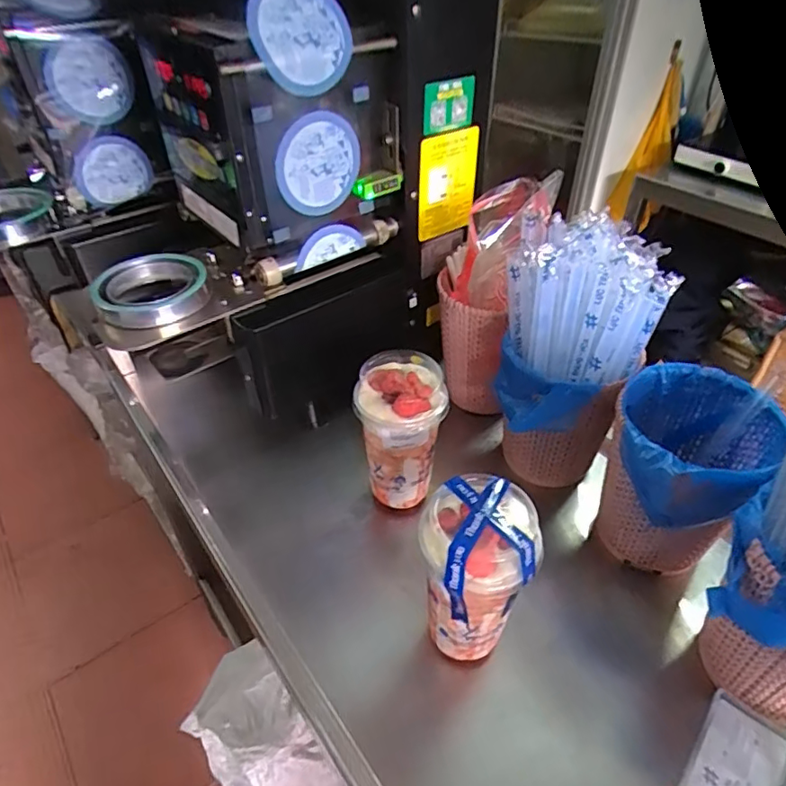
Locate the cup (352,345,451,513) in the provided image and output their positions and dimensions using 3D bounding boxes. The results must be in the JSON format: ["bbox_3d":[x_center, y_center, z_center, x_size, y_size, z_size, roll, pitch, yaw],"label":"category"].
[{"bbox_3d":[0.008,0.045,0.589,0.087,0.163,0.084,0,41,0],"label":"cup"}]

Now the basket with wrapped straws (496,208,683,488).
[{"bbox_3d":[0.184,-0.029,0.584,0.142,0.270,0.124,-10,42,-11],"label":"basket with wrapped straws"}]

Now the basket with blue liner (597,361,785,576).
[{"bbox_3d":[0.269,0.085,0.542,0.127,0.169,0.158,25,47,27],"label":"basket with blue liner"}]

